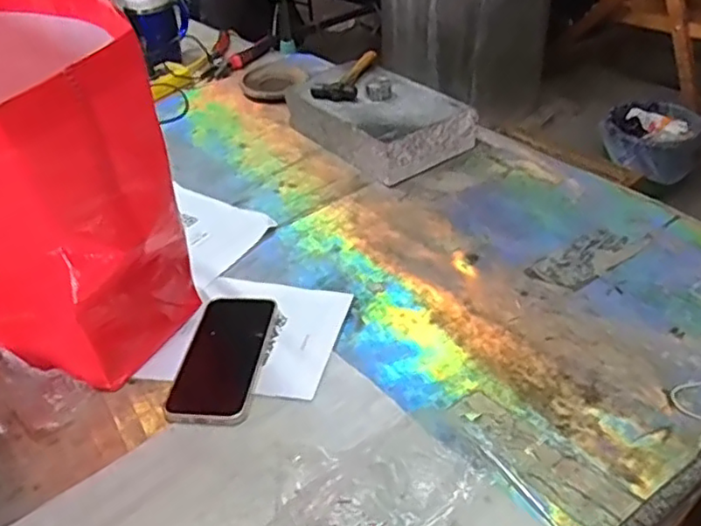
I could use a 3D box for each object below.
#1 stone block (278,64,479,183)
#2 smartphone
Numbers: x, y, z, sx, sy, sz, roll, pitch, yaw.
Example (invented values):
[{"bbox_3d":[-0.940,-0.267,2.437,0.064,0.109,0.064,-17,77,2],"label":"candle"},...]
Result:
[{"bbox_3d":[0.035,-0.208,0.907,0.154,0.079,0.245,-29,44,-27],"label":"stone block"},{"bbox_3d":[-0.119,0.088,0.604,0.076,0.011,0.154,2,39,8],"label":"smartphone"}]

